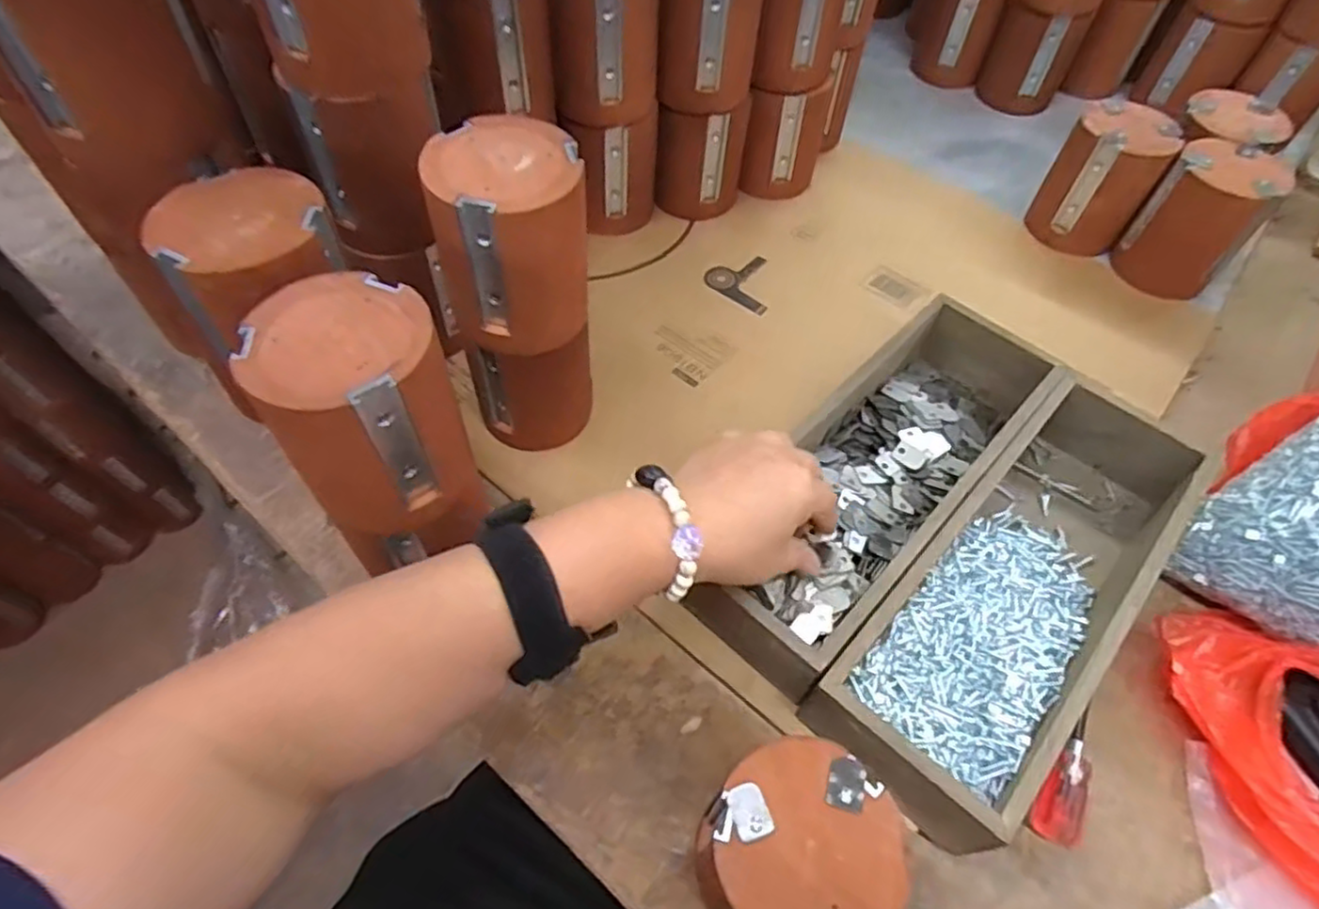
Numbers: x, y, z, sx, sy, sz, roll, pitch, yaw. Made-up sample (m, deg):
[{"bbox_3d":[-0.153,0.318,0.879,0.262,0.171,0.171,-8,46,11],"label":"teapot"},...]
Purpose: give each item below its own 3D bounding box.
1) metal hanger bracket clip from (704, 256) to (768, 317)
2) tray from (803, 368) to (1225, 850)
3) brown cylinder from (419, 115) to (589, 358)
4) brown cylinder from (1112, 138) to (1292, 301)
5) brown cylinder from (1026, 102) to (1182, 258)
[{"bbox_3d":[0.077,-0.155,0.600,0.061,0.004,0.062,29,60,16],"label":"metal hanger bracket clip"},{"bbox_3d":[0.201,0.080,0.396,0.100,0.073,0.293,39,63,21],"label":"tray"},{"bbox_3d":[-0.077,-0.113,0.368,0.076,0.099,0.070,-5,57,-5],"label":"brown cylinder"},{"bbox_3d":[0.435,-0.189,0.560,0.075,0.102,0.066,40,64,22],"label":"brown cylinder"},{"bbox_3d":[0.370,-0.230,0.582,0.075,0.101,0.068,27,60,15],"label":"brown cylinder"}]

